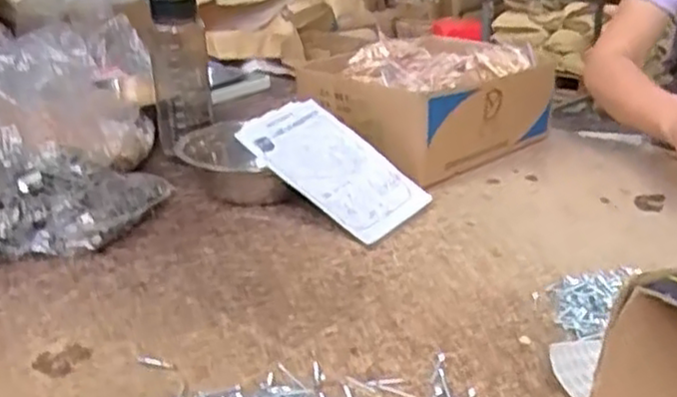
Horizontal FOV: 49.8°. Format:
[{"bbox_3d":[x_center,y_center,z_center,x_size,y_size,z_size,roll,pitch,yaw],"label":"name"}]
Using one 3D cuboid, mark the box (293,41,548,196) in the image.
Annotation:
[{"bbox_3d":[0.125,-0.144,1.076,0.296,0.145,0.257,-19,29,-35],"label":"box"}]

